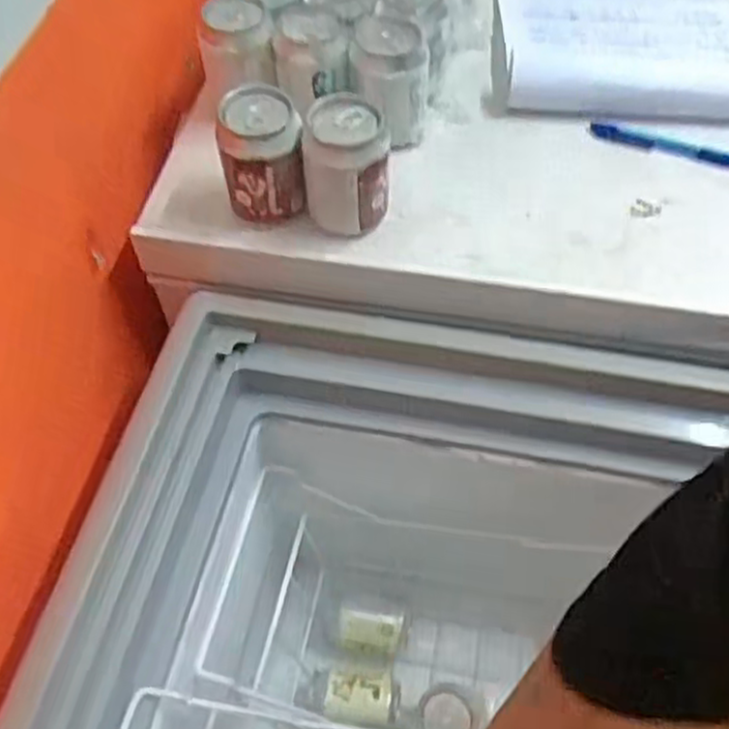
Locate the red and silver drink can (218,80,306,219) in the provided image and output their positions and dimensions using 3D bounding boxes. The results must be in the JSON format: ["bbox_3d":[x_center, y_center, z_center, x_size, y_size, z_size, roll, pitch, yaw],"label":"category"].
[{"bbox_3d":[-0.077,-0.156,0.568,0.060,0.098,0.052,-2,55,-2],"label":"red and silver drink can"}]

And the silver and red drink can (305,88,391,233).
[{"bbox_3d":[-0.013,-0.149,0.564,0.061,0.093,0.058,0,55,0],"label":"silver and red drink can"}]

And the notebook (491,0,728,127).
[{"bbox_3d":[0.279,-0.315,0.715,0.309,0.034,0.232,1,55,0],"label":"notebook"}]

